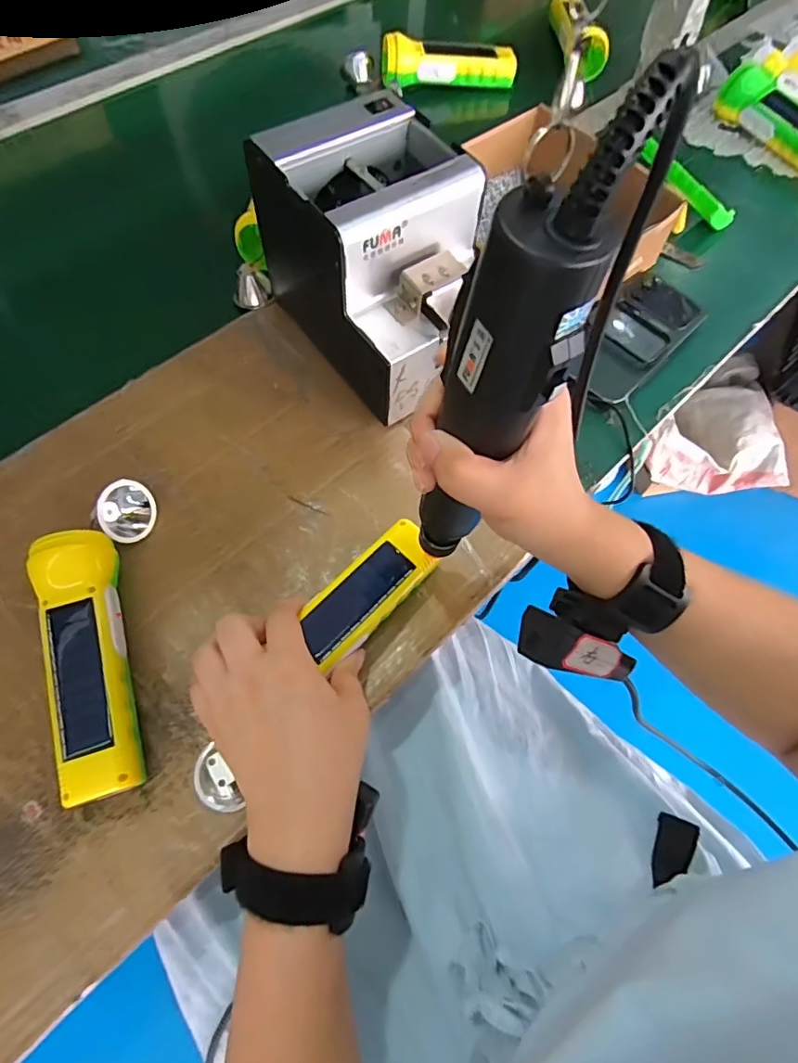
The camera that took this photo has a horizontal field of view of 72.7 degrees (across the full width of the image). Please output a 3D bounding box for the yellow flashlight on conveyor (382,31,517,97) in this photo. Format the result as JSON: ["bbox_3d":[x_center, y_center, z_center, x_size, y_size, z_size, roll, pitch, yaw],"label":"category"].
[{"bbox_3d":[0.060,-0.582,0.669,0.166,0.042,0.053,-8,66,-6],"label":"yellow flashlight on conveyor"}]

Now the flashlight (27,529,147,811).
[{"bbox_3d":[-0.198,0.082,0.345,0.045,0.042,0.163,-13,66,-9],"label":"flashlight"}]

